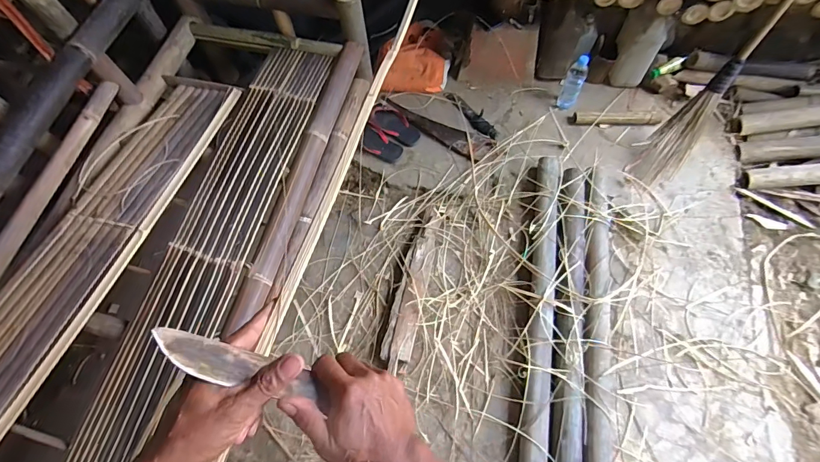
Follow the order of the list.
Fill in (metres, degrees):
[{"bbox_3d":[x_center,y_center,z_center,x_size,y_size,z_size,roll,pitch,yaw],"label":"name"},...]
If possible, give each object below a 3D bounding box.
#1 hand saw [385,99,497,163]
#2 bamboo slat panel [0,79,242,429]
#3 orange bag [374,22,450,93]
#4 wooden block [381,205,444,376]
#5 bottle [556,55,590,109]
[{"bbox_3d":[0.110,-0.386,1.575,0.433,0.024,0.099,30,70,16],"label":"hand saw"},{"bbox_3d":[-0.889,0.189,0.996,0.238,0.039,1.532,18,64,9],"label":"bamboo slat panel"},{"bbox_3d":[0.010,-0.659,1.637,0.276,0.126,0.226,2,65,4],"label":"orange bag"},{"bbox_3d":[0.013,0.168,1.361,0.096,0.045,0.564,13,67,9],"label":"wooden block"},{"bbox_3d":[0.586,-0.525,1.511,0.066,0.228,0.060,-1,68,2],"label":"bottle"}]

